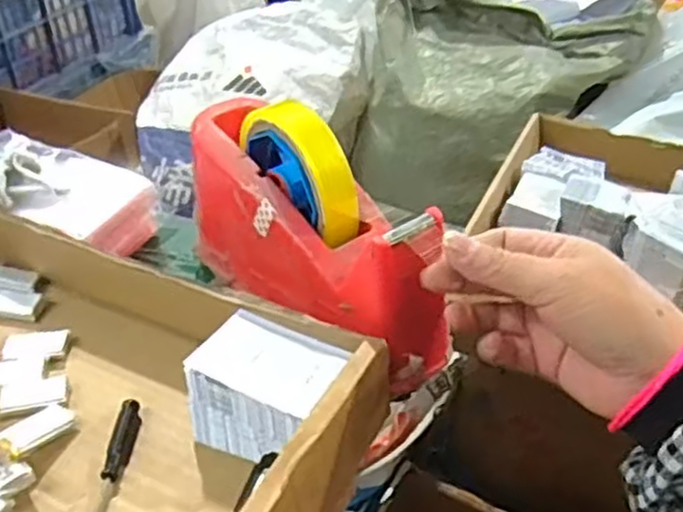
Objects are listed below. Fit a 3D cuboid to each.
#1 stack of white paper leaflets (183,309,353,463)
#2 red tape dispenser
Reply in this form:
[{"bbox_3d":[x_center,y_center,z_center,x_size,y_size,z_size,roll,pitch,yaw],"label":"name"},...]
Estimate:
[{"bbox_3d":[-0.039,0.072,0.382,0.072,0.044,0.058,16,42,22],"label":"stack of white paper leaflets"},{"bbox_3d":[-0.023,-0.018,0.420,0.060,0.110,0.194,-29,46,-29],"label":"red tape dispenser"}]

